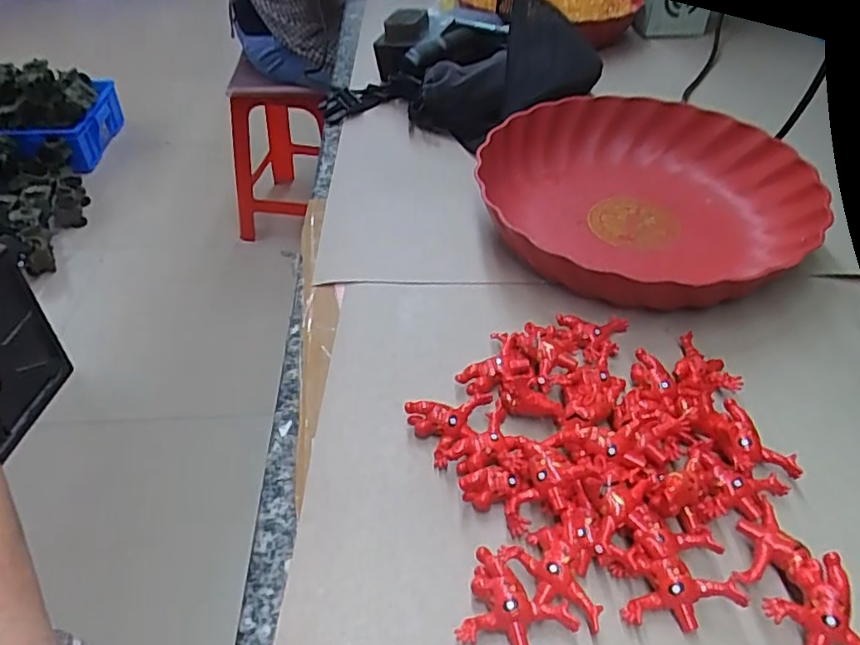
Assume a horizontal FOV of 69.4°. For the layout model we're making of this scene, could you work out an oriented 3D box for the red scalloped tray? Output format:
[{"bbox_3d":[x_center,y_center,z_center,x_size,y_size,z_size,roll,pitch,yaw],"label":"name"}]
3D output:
[{"bbox_3d":[0.159,-0.098,0.481,0.232,0.047,0.251,2,42,2],"label":"red scalloped tray"}]

